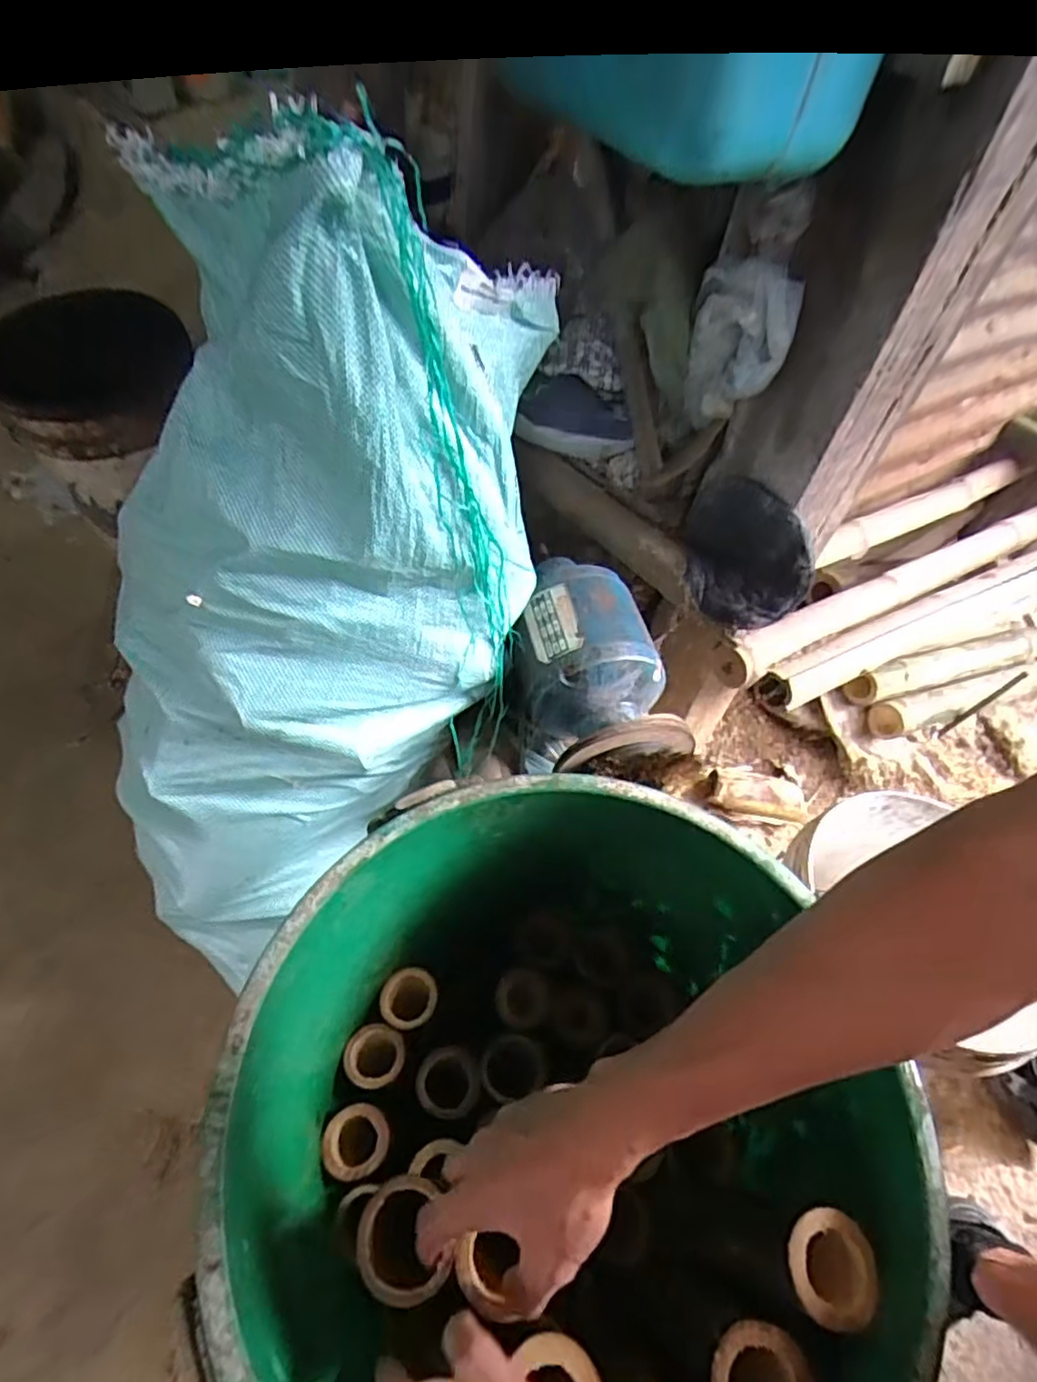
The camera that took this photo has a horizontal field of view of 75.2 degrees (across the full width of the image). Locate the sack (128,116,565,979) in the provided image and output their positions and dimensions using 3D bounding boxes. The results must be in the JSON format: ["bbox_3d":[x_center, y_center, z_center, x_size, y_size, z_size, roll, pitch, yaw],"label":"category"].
[{"bbox_3d":[-0.224,-0.074,0.665,0.317,0.742,0.244,38,33,20],"label":"sack"}]

